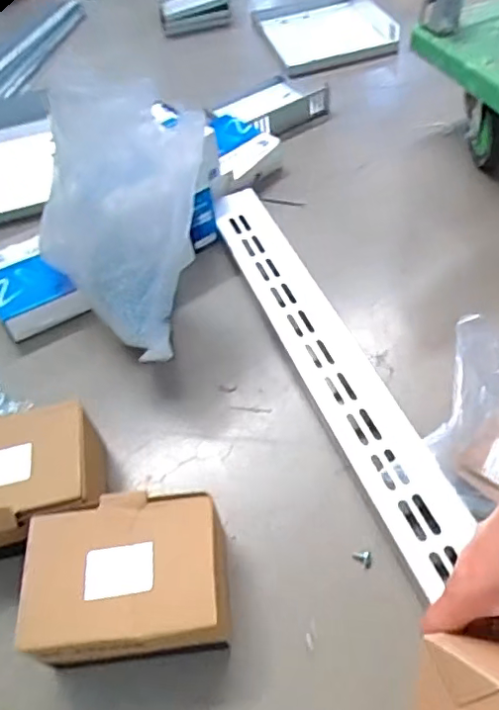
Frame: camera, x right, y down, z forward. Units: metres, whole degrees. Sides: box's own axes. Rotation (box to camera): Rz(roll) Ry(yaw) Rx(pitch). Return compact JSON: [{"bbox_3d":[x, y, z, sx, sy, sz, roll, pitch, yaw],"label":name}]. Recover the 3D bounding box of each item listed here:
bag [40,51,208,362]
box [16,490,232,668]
[{"bbox_3d":[-0.150,-0.192,0.686,0.193,0.162,0.384,-6,52,2],"label":"bag"},{"bbox_3d":[-0.097,0.190,0.469,0.161,0.083,0.116,-8,52,2],"label":"box"}]

